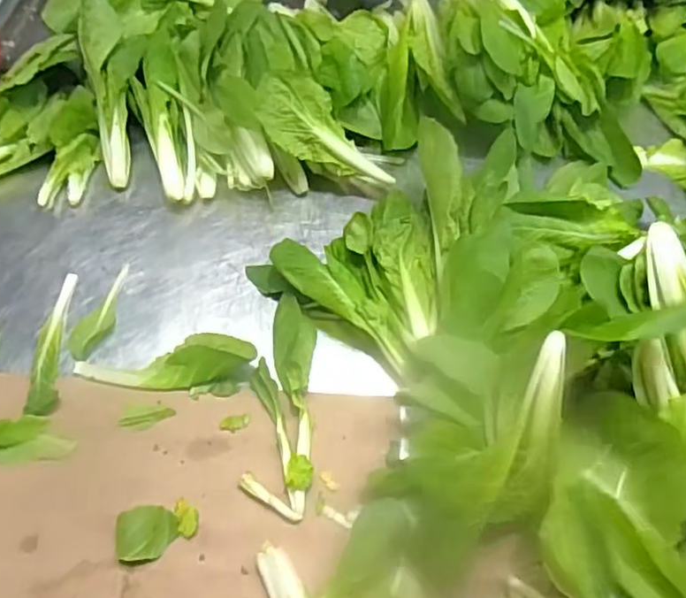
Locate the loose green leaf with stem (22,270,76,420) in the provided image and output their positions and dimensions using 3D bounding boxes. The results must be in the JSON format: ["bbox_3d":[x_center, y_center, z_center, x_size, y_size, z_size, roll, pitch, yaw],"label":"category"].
[{"bbox_3d":[-0.230,0.033,0.502,0.022,0.010,0.121,-3,60,-4],"label":"loose green leaf with stem"}]

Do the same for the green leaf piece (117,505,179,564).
[{"bbox_3d":[-0.133,0.159,0.432,0.038,0.018,0.034,-3,60,-4],"label":"green leaf piece"}]

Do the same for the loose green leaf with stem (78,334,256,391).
[{"bbox_3d":[-0.137,0.050,0.492,0.134,0.024,0.039,-11,61,-9],"label":"loose green leaf with stem"}]

